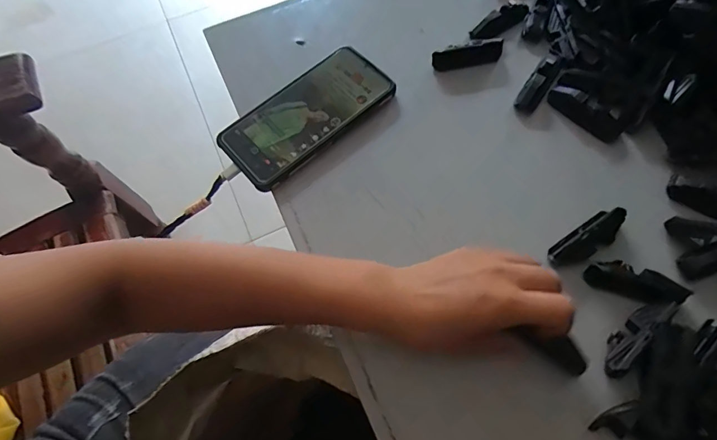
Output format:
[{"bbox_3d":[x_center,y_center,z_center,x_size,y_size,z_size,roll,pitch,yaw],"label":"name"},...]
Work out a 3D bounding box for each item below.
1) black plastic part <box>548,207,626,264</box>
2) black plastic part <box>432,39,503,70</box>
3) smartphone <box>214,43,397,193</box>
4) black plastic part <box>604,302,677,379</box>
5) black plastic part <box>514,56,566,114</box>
[{"bbox_3d":[0.190,0.015,0.351,0.070,0.020,0.024,-31,69,-11],"label":"black plastic part"},{"bbox_3d":[0.111,-0.166,0.429,0.072,0.022,0.012,-12,66,-3],"label":"black plastic part"},{"bbox_3d":[-0.048,-0.102,0.408,0.165,0.014,0.080,-38,70,-14],"label":"smartphone"},{"bbox_3d":[0.202,0.086,0.317,0.070,0.026,0.017,-41,71,-15],"label":"black plastic part"},{"bbox_3d":[0.176,-0.134,0.410,0.024,0.018,0.069,33,71,15],"label":"black plastic part"}]

